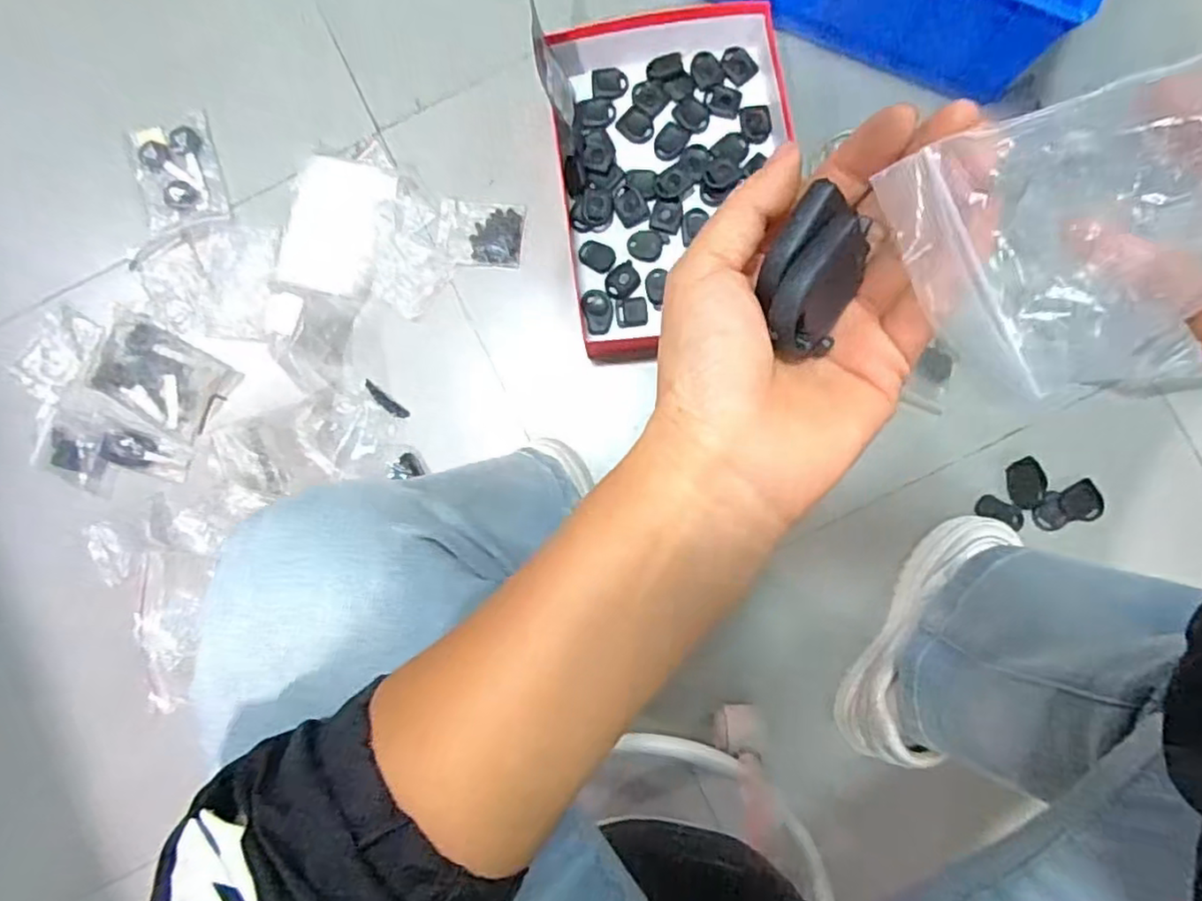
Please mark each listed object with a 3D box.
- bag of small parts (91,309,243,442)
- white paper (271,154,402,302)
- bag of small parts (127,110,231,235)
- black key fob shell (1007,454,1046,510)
[{"bbox_3d":[-0.475,-0.080,0.699,0.148,0.018,0.090,30,88,4],"label":"bag of small parts"},{"bbox_3d":[-0.282,-0.239,0.697,0.097,0.023,0.146,17,87,3],"label":"white paper"},{"bbox_3d":[-0.469,-0.307,0.720,0.096,0.013,0.116,-16,85,1],"label":"bag of small parts"},{"bbox_3d":[0.428,0.033,0.656,0.034,0.004,0.050,-7,90,18],"label":"black key fob shell"}]

